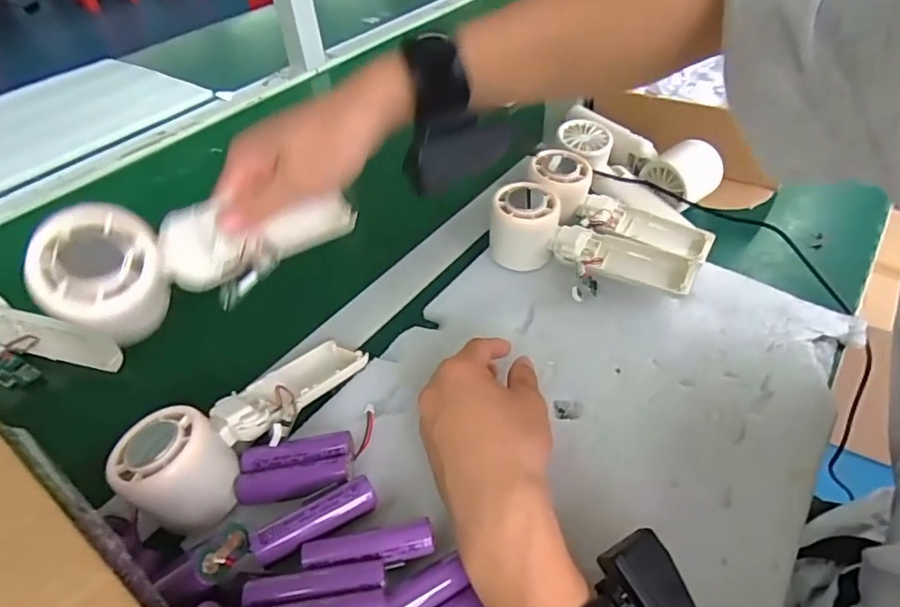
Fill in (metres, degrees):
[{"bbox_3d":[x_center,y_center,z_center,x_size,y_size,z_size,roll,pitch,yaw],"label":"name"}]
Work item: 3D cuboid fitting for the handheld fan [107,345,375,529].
[{"bbox_3d":[-0.124,0.075,0.354,0.062,0.049,0.163,20,34,26],"label":"handheld fan"}]

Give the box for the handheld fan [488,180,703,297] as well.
[{"bbox_3d":[0.113,-0.049,0.446,0.165,0.061,0.060,12,49,17],"label":"handheld fan"}]

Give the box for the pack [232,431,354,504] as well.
[{"bbox_3d":[-0.092,0.101,0.329,0.068,0.021,0.035,-8,44,-5],"label":"pack"}]

